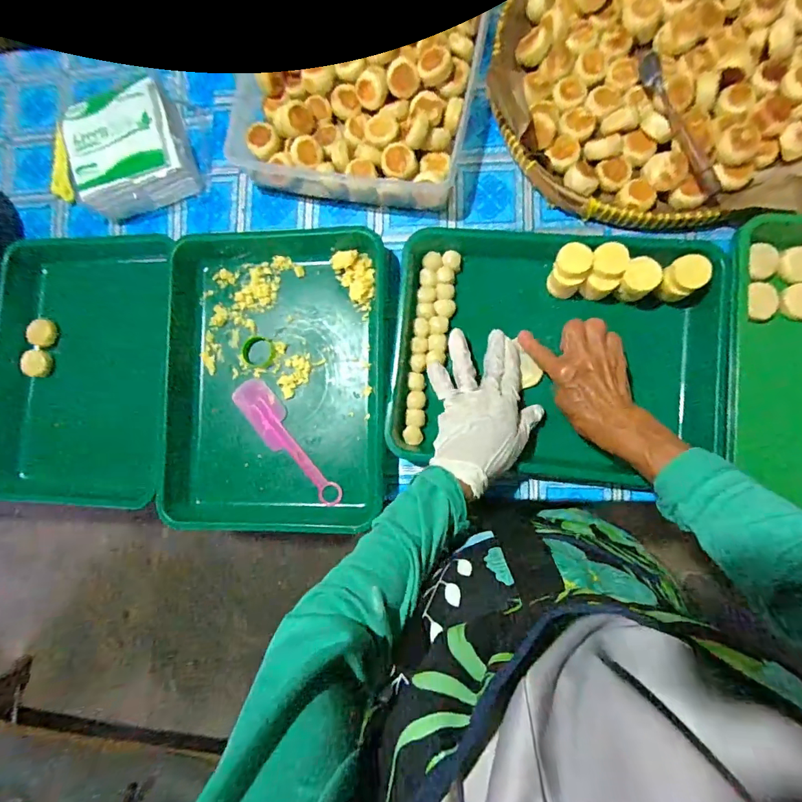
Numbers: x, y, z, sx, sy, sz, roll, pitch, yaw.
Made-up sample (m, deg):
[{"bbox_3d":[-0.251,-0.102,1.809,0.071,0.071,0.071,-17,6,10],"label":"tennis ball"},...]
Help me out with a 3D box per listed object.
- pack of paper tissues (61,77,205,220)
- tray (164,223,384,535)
[{"bbox_3d":[-0.369,-0.346,0.603,0.155,0.079,0.151,-18,83,4],"label":"pack of paper tissues"},{"bbox_3d":[-0.157,-0.030,0.548,0.280,0.046,0.372,1,85,6],"label":"tray"}]

